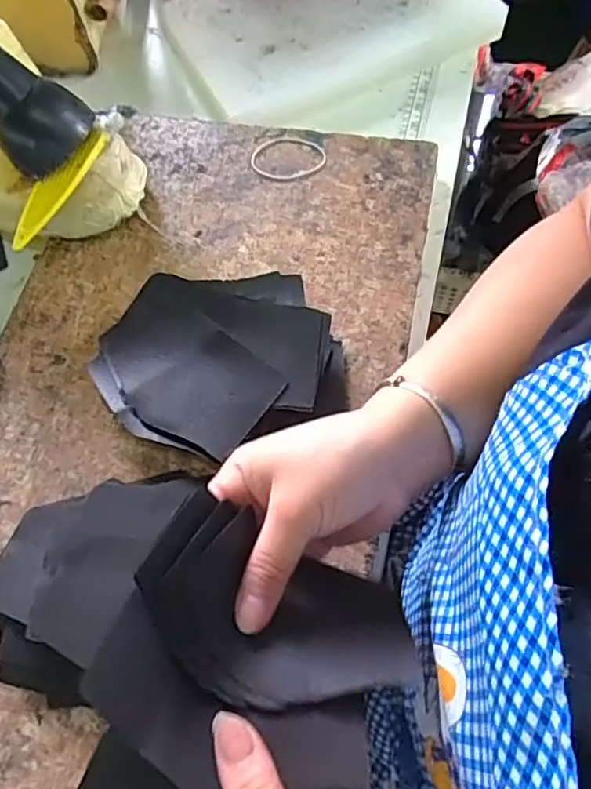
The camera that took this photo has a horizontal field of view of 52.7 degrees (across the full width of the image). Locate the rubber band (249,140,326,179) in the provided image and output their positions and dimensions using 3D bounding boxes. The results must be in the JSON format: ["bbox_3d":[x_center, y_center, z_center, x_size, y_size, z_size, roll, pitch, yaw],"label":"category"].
[{"bbox_3d":[-0.006,-0.205,0.515,0.064,0.004,0.045,-7,64,0],"label":"rubber band"}]

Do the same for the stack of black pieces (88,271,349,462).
[{"bbox_3d":[-0.052,-0.026,0.409,0.159,0.038,0.134,-26,65,-9],"label":"stack of black pieces"}]

